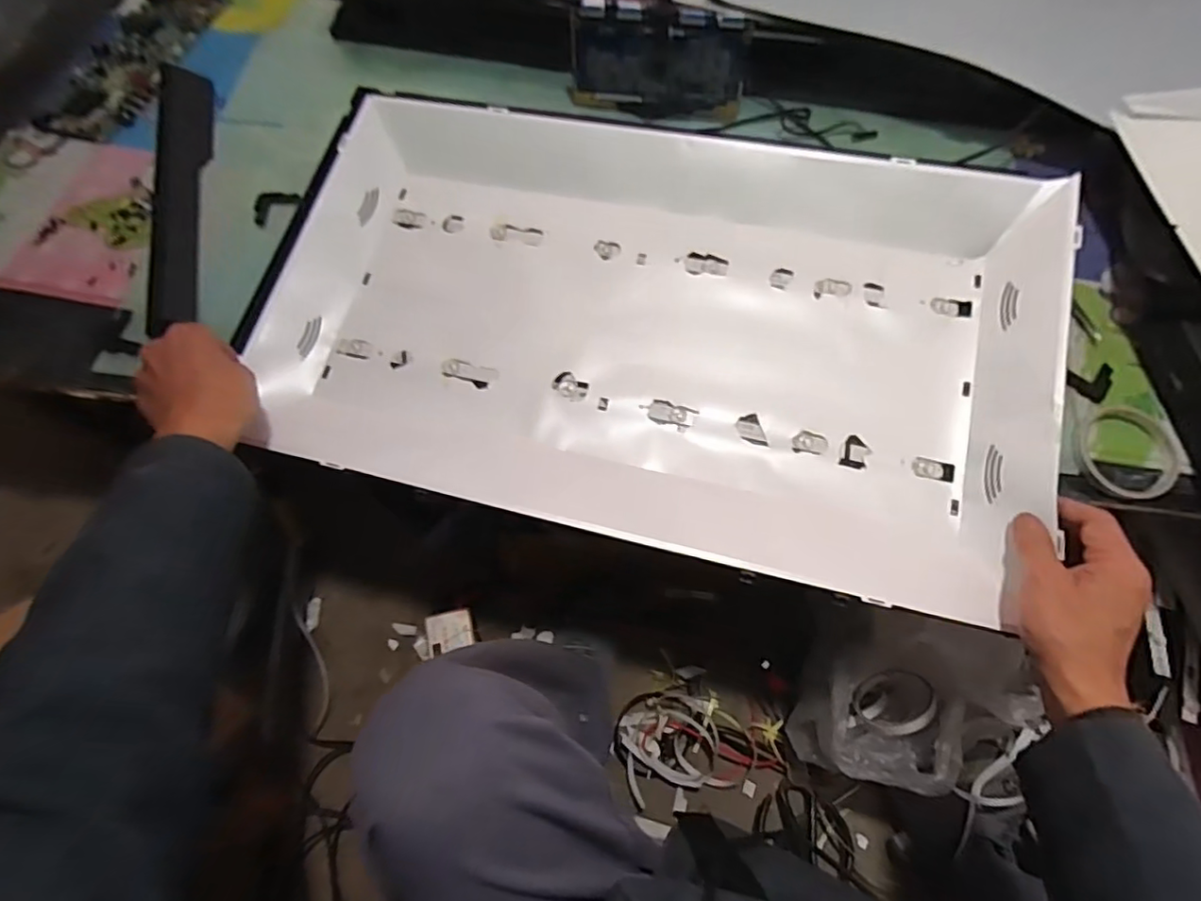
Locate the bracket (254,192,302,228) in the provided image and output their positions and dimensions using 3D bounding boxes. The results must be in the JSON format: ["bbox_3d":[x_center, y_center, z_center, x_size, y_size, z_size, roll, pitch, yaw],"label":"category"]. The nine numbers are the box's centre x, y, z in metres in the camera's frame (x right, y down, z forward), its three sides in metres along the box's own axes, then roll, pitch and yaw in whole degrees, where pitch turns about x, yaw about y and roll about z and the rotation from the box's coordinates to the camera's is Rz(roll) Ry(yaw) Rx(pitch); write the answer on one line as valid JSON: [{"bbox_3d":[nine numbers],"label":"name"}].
[{"bbox_3d":[-0.364,-0.273,0.647,0.021,0.017,0.064,22,54,8],"label":"bracket"}]

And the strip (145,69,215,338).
[{"bbox_3d":[-0.484,-0.314,0.669,0.067,0.011,0.410,-12,66,-7],"label":"strip"}]

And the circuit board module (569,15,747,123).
[{"bbox_3d":[0.065,-0.430,0.659,0.192,0.097,0.019,10,66,3],"label":"circuit board module"}]

